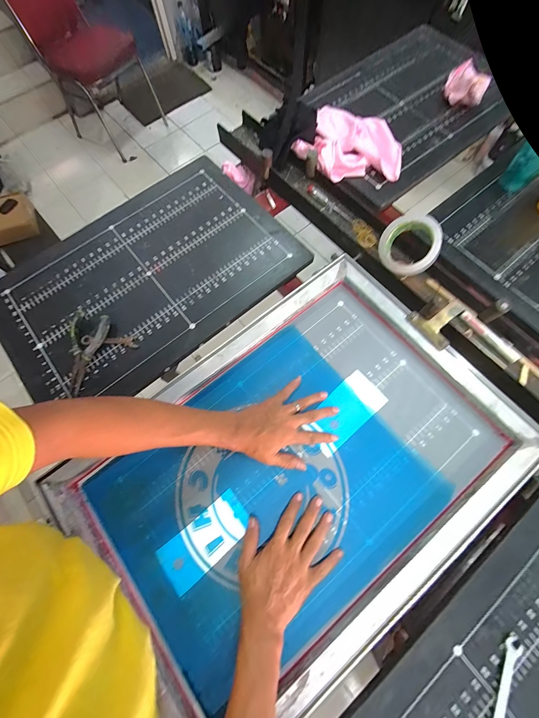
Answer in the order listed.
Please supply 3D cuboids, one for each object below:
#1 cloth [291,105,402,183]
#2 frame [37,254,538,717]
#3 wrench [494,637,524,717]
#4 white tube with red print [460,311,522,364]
[{"bbox_3d":[0.192,-0.493,0.642,0.236,0.057,0.180,16,72,6],"label":"cloth"},{"bbox_3d":[0.042,0.164,0.453,0.643,0.044,0.462,-37,75,-11],"label":"frame"},{"bbox_3d":[0.300,0.430,0.356,0.018,0.009,0.127,27,74,9],"label":"wrench"},{"bbox_3d":[0.397,-0.041,0.504,0.020,0.013,0.118,-39,75,-11],"label":"white tube with red print"}]

